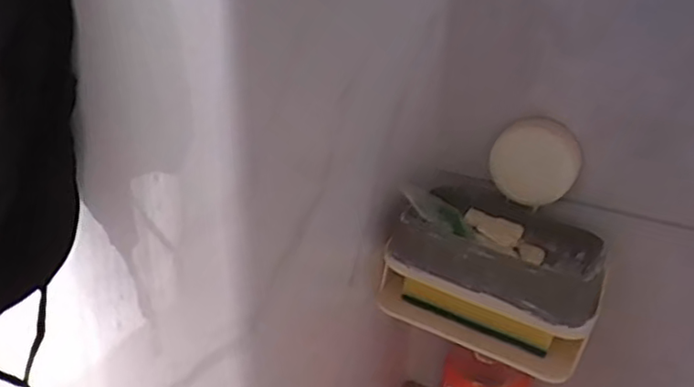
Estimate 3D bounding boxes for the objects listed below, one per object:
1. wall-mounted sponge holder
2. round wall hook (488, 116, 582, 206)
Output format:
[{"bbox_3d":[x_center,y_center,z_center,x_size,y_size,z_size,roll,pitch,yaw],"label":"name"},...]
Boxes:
[{"bbox_3d":[0.097,0.052,0.422,0.138,0.078,0.088,18,31,28],"label":"wall-mounted sponge holder"},{"bbox_3d":[0.121,-0.021,0.423,0.054,0.051,0.022,20,32,30],"label":"round wall hook"}]

